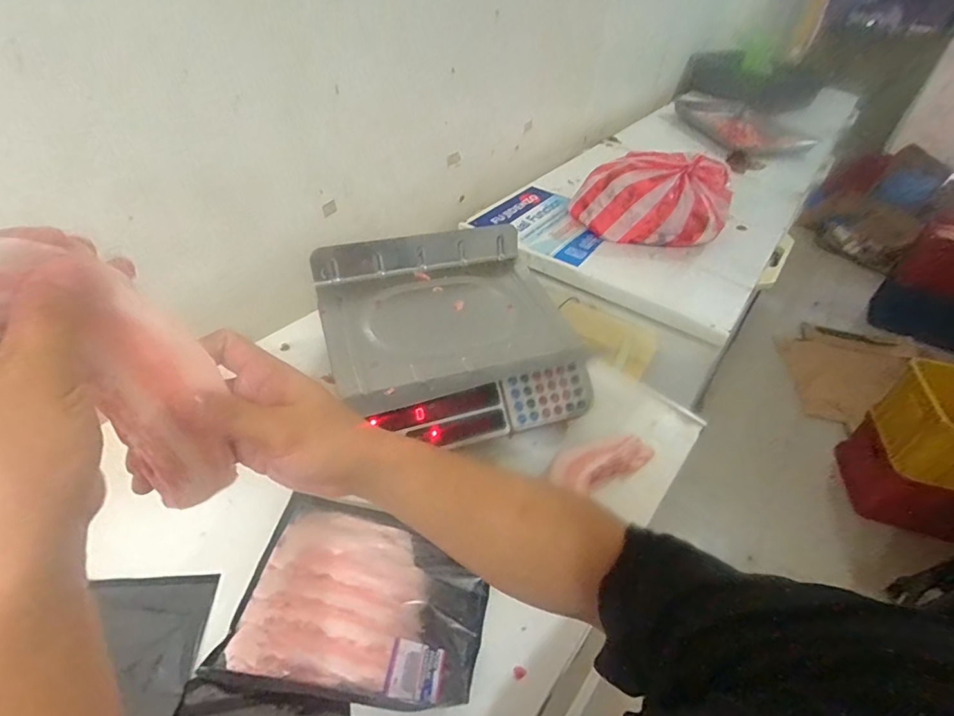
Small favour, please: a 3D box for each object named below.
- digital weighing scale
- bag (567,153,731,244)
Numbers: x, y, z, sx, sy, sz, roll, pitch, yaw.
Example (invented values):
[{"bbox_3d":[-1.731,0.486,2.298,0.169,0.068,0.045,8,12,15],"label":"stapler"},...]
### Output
[{"bbox_3d":[-0.045,-0.043,0.736,0.343,0.150,0.339,-14,44,-18],"label":"digital weighing scale"},{"bbox_3d":[0.412,-0.374,1.140,0.363,0.165,0.203,16,43,14],"label":"bag"}]

